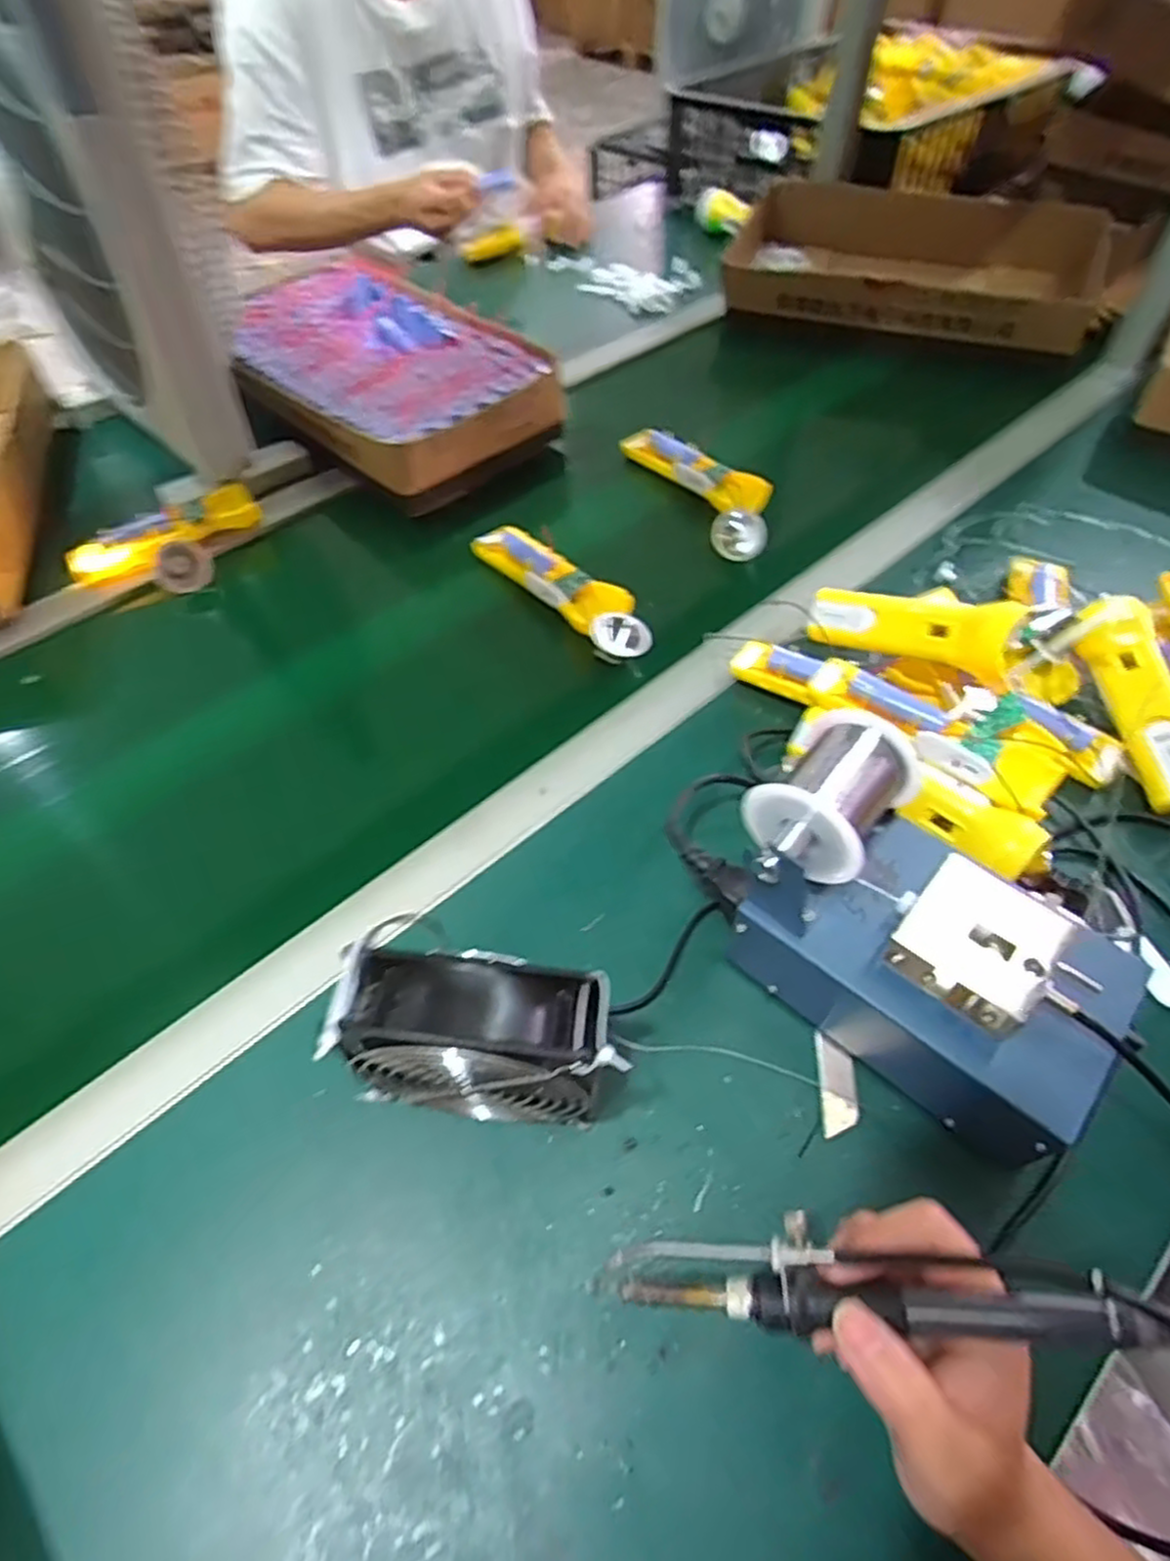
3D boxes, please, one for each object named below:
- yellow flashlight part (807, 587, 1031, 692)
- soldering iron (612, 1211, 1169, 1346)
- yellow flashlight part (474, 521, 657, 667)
[{"bbox_3d":[0.240,-0.112,0.564,0.026,0.055,0.178,-30,30,-19],"label":"yellow flashlight part"},{"bbox_3d":[0.104,0.174,0.260,0.198,0.020,0.029,-11,50,24],"label":"soldering iron"},{"bbox_3d":[-0.018,-0.173,0.660,0.057,0.028,0.209,-33,60,-21],"label":"yellow flashlight part"}]

